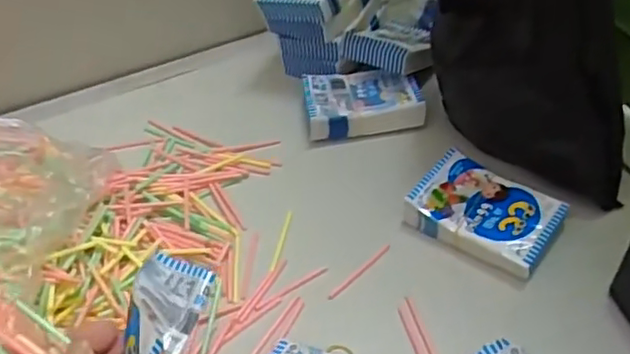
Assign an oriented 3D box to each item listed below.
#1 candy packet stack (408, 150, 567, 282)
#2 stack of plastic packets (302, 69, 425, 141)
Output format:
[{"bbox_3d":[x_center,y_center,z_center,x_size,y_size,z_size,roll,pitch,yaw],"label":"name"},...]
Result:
[{"bbox_3d":[0.132,0.027,0.497,0.106,0.025,0.070,27,55,28],"label":"candy packet stack"},{"bbox_3d":[0.045,-0.069,0.602,0.104,0.030,0.076,-8,46,-1],"label":"stack of plastic packets"}]

